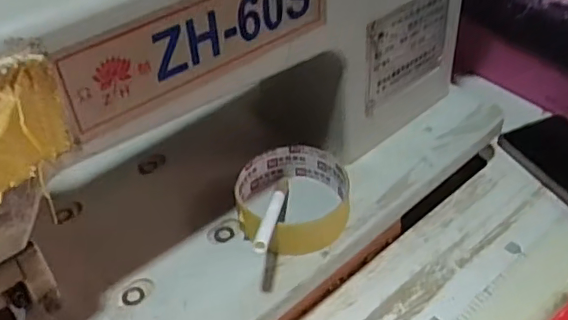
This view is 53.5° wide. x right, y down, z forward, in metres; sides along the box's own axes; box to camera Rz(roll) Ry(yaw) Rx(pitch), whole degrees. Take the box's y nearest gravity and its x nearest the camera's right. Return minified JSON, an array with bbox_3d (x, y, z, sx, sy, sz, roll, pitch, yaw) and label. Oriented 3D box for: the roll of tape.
[{"bbox_3d":[0.007,0.026,0.403,0.077,0.032,0.078,-1,43,1],"label":"roll of tape"}]

